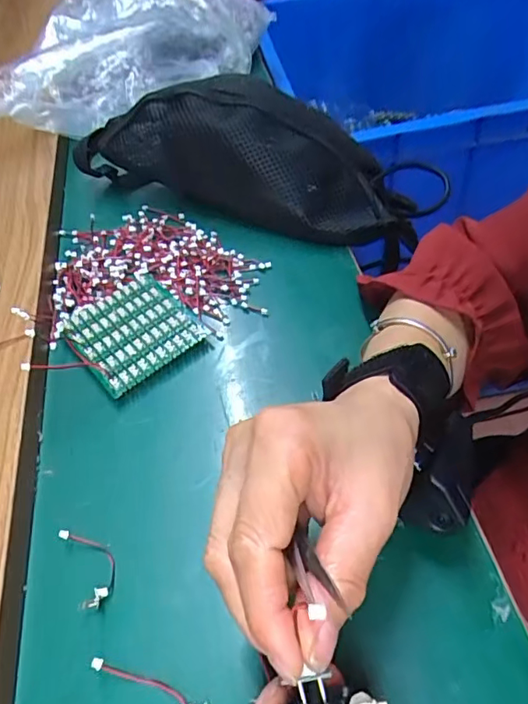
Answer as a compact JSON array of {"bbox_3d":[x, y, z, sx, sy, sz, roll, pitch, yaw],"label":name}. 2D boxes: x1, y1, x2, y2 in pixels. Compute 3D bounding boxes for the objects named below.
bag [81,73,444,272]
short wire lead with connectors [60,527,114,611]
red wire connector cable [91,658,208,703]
[{"bbox_3d":[-0.013,-0.157,0.455,0.324,0.115,0.102,16,52,0],"label":"bag"},{"bbox_3d":[-0.096,0.116,0.287,0.023,0.010,0.046,-20,52,-14],"label":"short wire lead with connectors"},{"bbox_3d":[-0.055,0.161,0.247,0.058,0.011,0.013,17,53,16],"label":"red wire connector cable"}]

